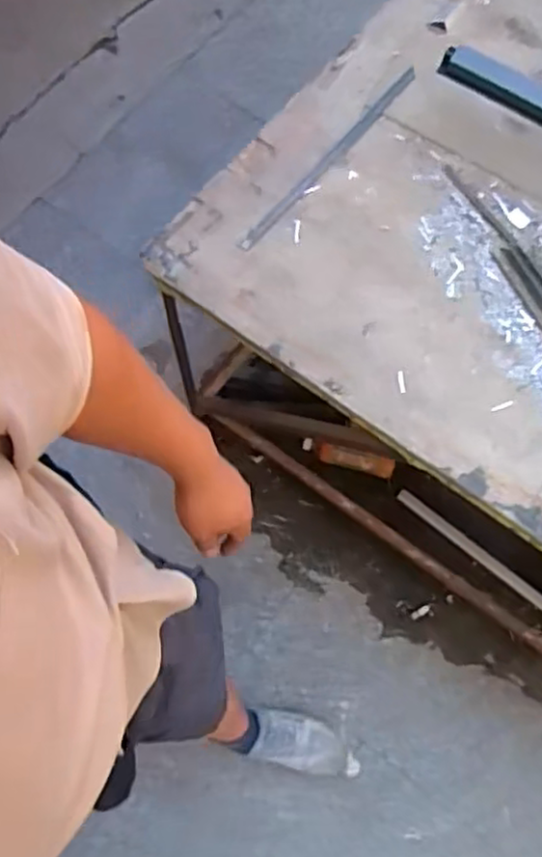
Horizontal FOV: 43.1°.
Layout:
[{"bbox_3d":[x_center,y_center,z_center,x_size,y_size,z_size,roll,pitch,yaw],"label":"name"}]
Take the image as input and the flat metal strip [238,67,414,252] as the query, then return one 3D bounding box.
[{"bbox_3d":[0.093,-0.420,1.062,0.024,0.007,0.419,38,74,12],"label":"flat metal strip"}]

